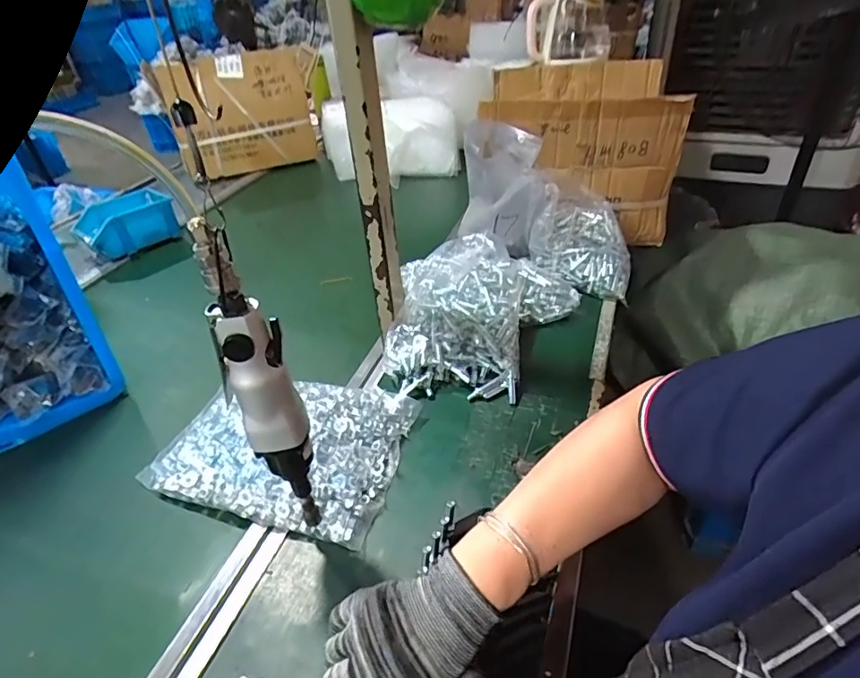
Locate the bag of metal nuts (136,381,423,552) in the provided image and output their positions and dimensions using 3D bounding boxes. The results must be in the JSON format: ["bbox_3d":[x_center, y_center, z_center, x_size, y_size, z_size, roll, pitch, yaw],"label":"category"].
[{"bbox_3d":[-0.169,0.117,0.609,0.268,0.046,0.195,8,39,16],"label":"bag of metal nuts"}]

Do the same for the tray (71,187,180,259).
[{"bbox_3d":[-0.625,-0.233,1.084,0.139,0.090,0.171,26,47,34],"label":"tray"}]

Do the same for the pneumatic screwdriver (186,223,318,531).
[{"bbox_3d":[-0.132,0.048,0.428,0.046,0.286,0.044,-18,39,-17],"label":"pneumatic screwdriver"}]

